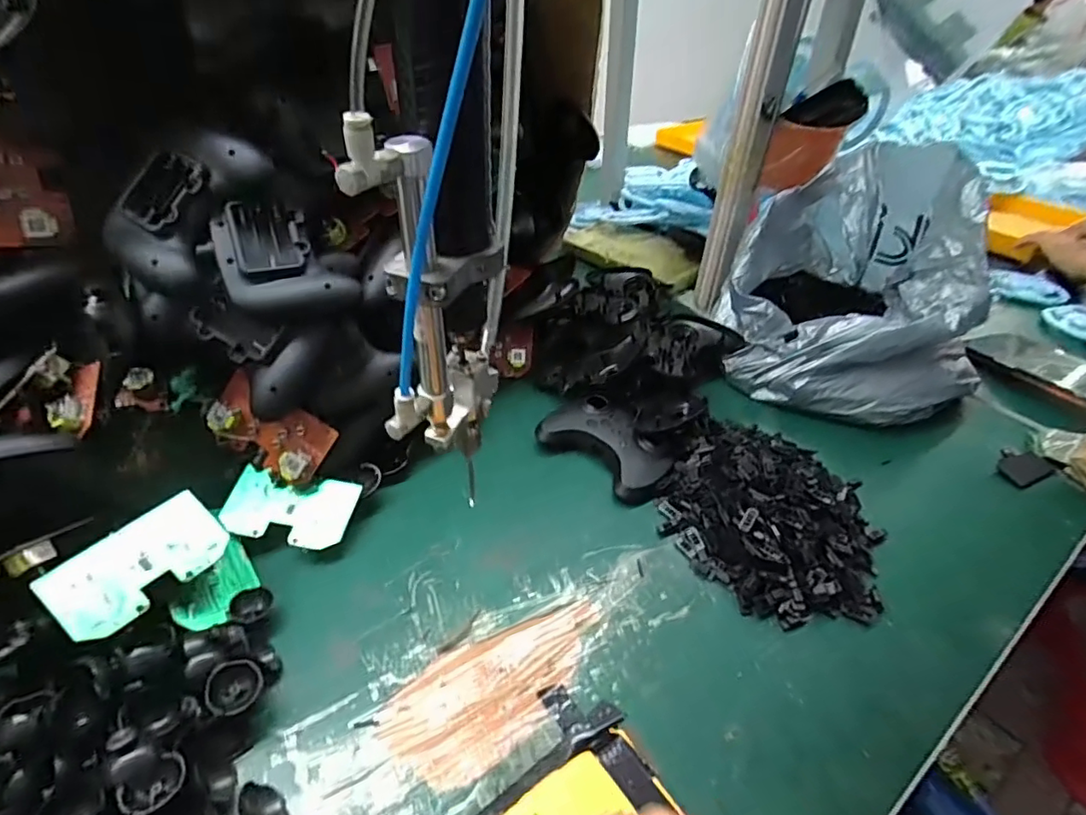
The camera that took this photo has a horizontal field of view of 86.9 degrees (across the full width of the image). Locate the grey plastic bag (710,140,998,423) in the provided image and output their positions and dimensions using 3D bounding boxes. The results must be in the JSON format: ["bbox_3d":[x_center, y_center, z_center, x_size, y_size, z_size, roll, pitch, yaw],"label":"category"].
[{"bbox_3d":[0.336,-0.131,0.585,0.237,0.187,0.286,29,46,29],"label":"grey plastic bag"}]

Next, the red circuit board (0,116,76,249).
[{"bbox_3d":[-0.362,-0.155,0.390,0.054,0.088,0.016,-12,16,-32],"label":"red circuit board"}]

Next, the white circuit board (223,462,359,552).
[{"bbox_3d":[-0.189,0.075,0.430,0.089,0.004,0.054,12,55,-1],"label":"white circuit board"}]

